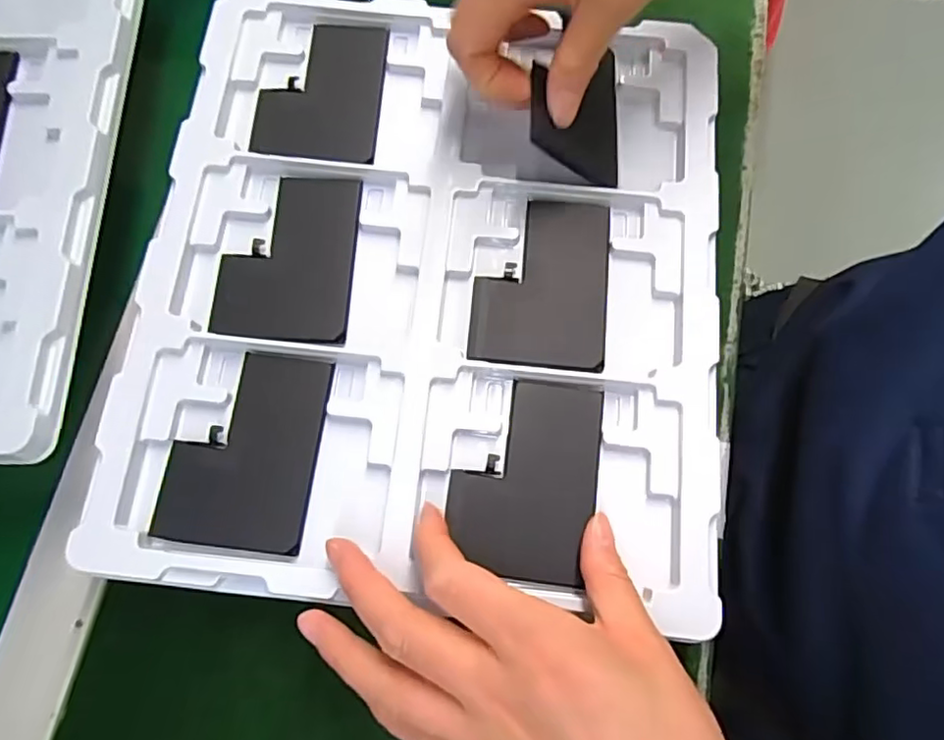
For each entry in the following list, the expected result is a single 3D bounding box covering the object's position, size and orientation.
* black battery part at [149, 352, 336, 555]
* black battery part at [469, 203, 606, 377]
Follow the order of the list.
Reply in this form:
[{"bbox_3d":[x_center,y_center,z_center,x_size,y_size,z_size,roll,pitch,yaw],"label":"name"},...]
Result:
[{"bbox_3d":[-0.104,0.036,0.289,0.064,0.006,0.089,7,73,1],"label":"black battery part"},{"bbox_3d":[0.035,-0.045,0.313,0.066,0.004,0.089,5,73,0],"label":"black battery part"}]

